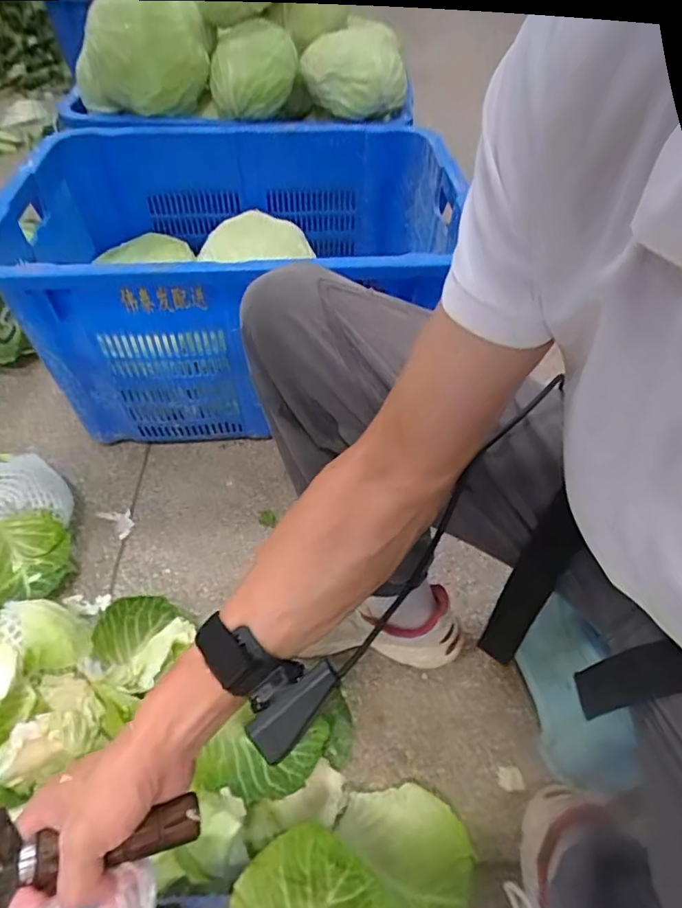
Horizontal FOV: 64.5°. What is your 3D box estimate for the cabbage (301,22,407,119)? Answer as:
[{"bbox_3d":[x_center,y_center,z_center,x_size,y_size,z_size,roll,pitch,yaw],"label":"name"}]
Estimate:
[{"bbox_3d":[0.024,-0.677,0.964,0.189,0.112,0.122,-1,50,-2],"label":"cabbage"}]

